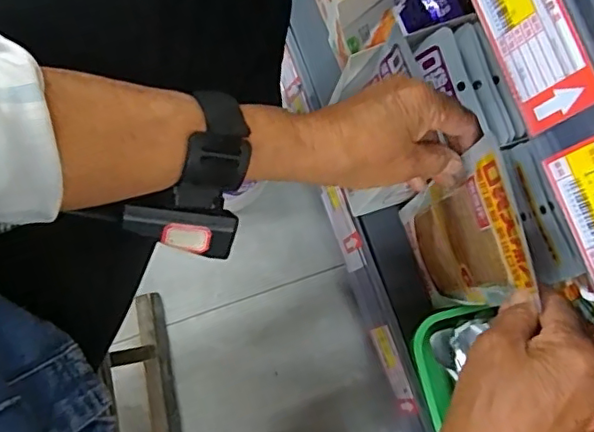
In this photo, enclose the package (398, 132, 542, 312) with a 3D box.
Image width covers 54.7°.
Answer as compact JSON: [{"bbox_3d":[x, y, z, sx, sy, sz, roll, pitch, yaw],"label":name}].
[{"bbox_3d":[0.129,0.020,0.466,0.019,0.250,0.105,-13,82,-3],"label":"package"}]

